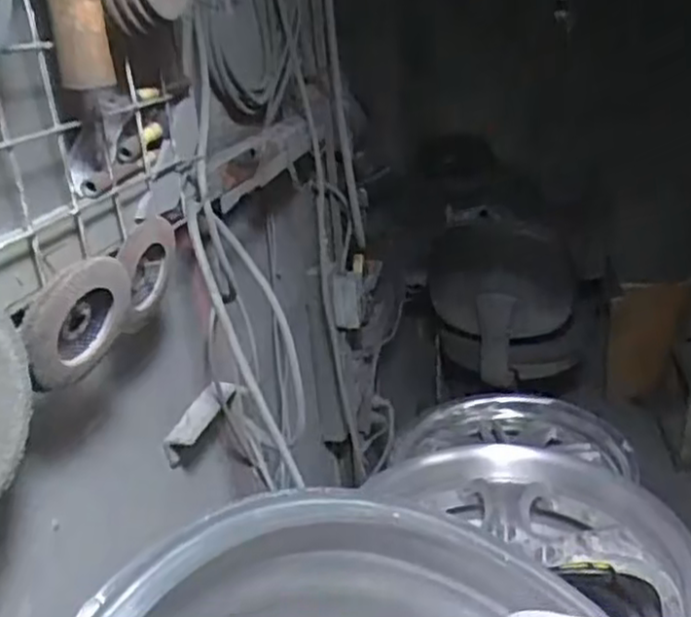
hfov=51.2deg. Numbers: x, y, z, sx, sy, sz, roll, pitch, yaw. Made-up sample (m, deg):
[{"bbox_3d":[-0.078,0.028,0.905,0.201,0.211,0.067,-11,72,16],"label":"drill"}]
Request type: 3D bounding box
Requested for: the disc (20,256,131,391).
[{"bbox_3d":[-0.176,0.006,0.487,0.022,0.080,0.099,9,27,22],"label":"disc"}]

